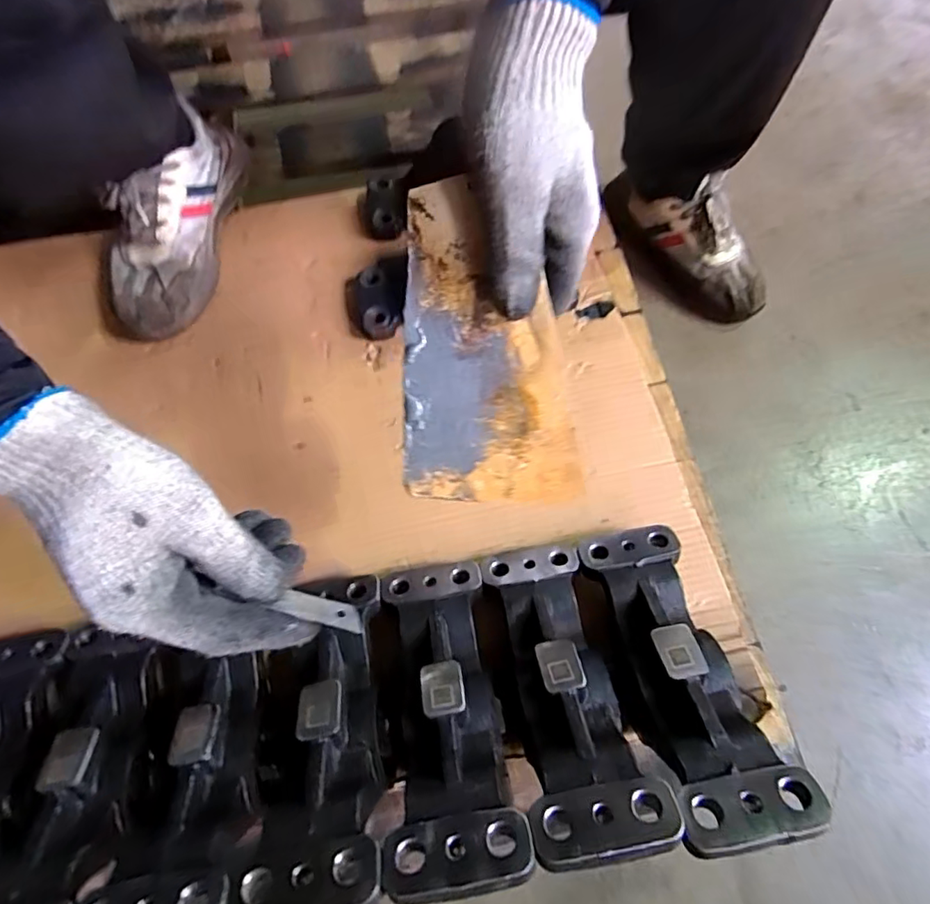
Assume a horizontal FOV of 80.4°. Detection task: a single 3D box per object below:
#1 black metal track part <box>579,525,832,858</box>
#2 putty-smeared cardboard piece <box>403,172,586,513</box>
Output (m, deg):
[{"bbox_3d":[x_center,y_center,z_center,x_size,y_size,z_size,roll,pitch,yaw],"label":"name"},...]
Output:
[{"bbox_3d":[0.147,0.152,0.391,0.081,0.059,0.225,-9,40,-2],"label":"black metal track part"},{"bbox_3d":[0.014,-0.058,0.316,0.099,0.005,0.177,1,101,6],"label":"putty-smeared cardboard piece"}]

